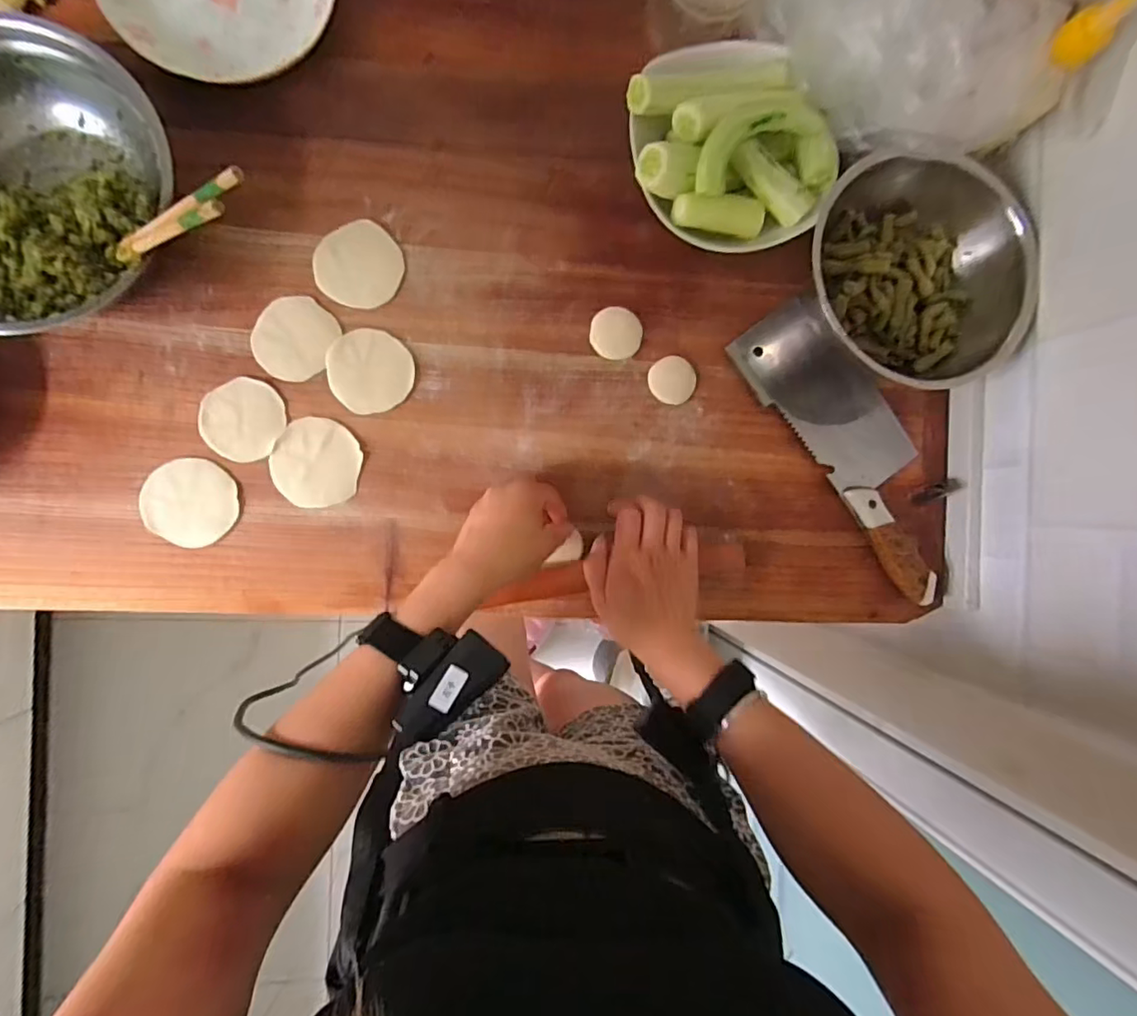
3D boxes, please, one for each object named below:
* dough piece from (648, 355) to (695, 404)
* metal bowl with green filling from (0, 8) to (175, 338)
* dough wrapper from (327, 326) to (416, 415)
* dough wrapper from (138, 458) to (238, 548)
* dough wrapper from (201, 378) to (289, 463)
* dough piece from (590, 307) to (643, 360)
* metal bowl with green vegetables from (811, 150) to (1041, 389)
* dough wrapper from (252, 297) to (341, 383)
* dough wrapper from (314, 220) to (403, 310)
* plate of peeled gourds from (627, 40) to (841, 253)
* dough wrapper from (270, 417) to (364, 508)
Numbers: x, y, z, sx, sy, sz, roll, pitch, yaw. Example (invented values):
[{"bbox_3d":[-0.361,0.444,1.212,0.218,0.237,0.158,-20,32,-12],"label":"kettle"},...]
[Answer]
[{"bbox_3d":[0.096,-0.118,0.508,0.043,0.006,0.042,0,92,-7],"label":"dough piece"},{"bbox_3d":[-0.408,-0.240,0.415,0.183,0.068,0.213,36,88,-7],"label":"metal bowl with green filling"},{"bbox_3d":[-0.170,-0.118,0.478,0.069,0.004,0.070,0,92,-7],"label":"dough wrapper"},{"bbox_3d":[-0.315,-0.004,0.464,0.071,0.007,0.072,0,92,-7],"label":"dough wrapper"},{"bbox_3d":[-0.275,-0.075,0.466,0.066,0.004,0.066,0,92,-7],"label":"dough wrapper"},{"bbox_3d":[0.043,-0.158,0.502,0.046,0.006,0.045,0,92,-7],"label":"dough piece"},{"bbox_3d":[0.293,-0.192,0.492,0.202,0.072,0.164,27,89,-7],"label":"metal bowl with green vegetables"},{"bbox_3d":[-0.231,-0.144,0.470,0.063,0.004,0.068,0,92,-7],"label":"dough wrapper"},{"bbox_3d":[-0.179,-0.208,0.475,0.071,0.004,0.068,0,92,-7],"label":"dough wrapper"},{"bbox_3d":[0.132,-0.301,0.466,0.161,0.080,0.153,0,91,-6],"label":"plate of peeled gourds"},{"bbox_3d":[-0.215,-0.038,0.474,0.070,0.004,0.073,0,92,-7],"label":"dough wrapper"}]

